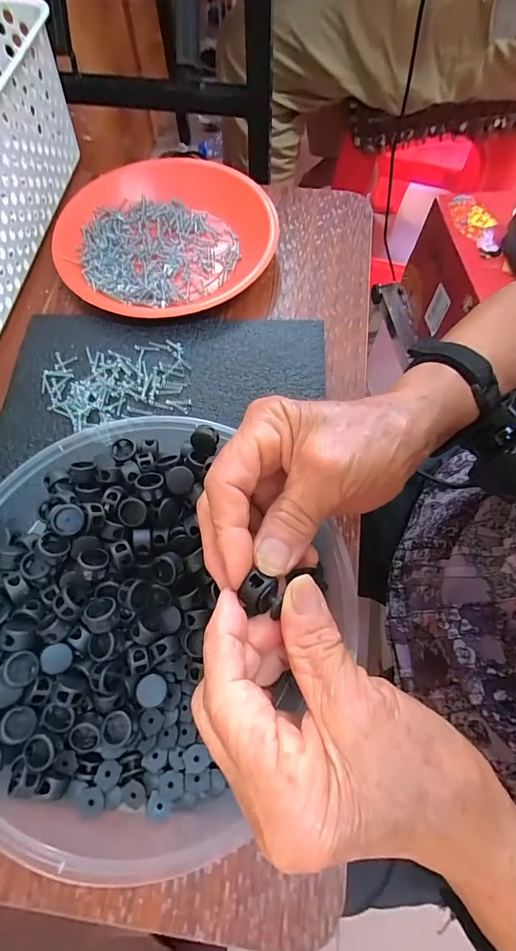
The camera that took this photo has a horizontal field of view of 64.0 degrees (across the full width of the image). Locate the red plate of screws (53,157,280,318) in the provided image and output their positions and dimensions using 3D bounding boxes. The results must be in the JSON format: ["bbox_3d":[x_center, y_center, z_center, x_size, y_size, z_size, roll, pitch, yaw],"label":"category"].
[{"bbox_3d":[-0.082,-0.217,0.378,0.192,0.028,0.177,0,68,-1],"label":"red plate of screws"}]

